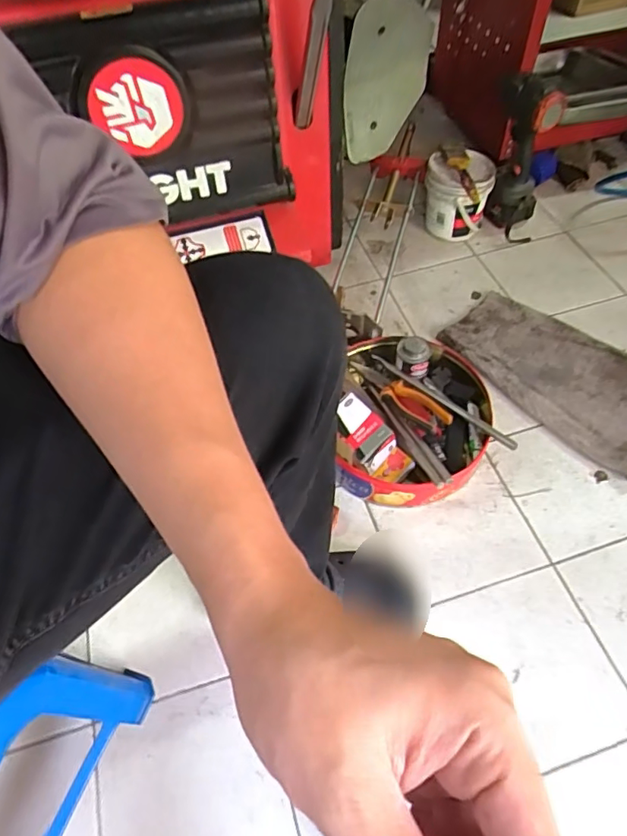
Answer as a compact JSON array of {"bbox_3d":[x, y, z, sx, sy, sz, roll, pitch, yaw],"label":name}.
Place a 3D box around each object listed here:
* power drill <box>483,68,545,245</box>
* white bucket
[{"bbox_3d":[0.384,-0.479,1.015,0.114,0.262,0.107,13,56,12],"label":"power drill"},{"bbox_3d":[0.278,-0.427,1.058,0.126,0.136,0.135,13,56,12],"label":"white bucket"}]

